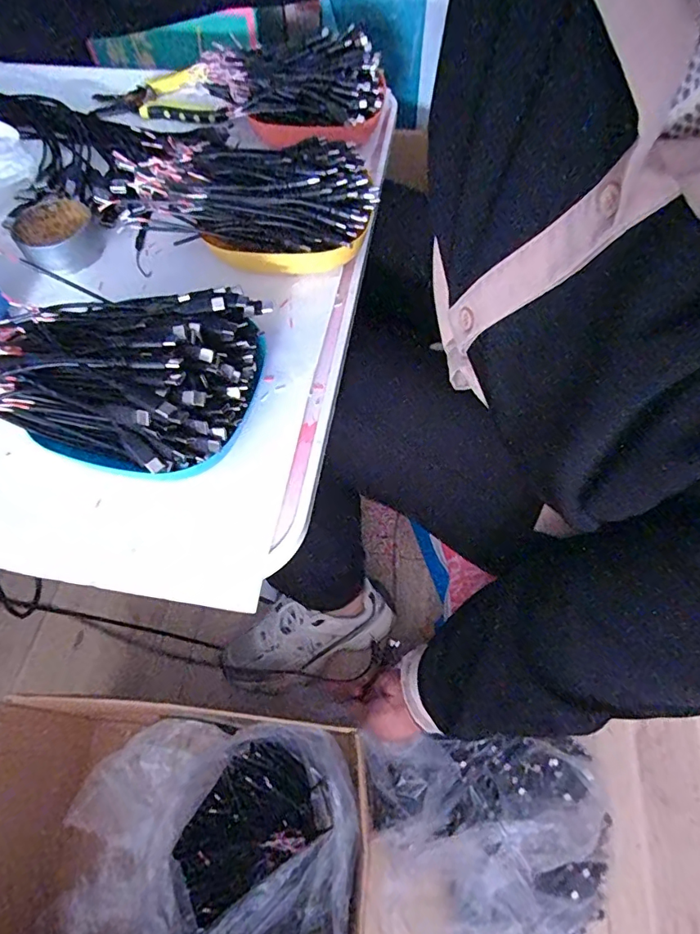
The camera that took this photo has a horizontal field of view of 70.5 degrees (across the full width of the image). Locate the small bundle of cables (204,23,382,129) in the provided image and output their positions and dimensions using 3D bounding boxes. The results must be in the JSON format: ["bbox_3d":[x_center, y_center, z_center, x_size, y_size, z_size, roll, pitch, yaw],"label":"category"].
[{"bbox_3d":[-0.052,-0.372,0.472,0.154,0.051,0.073,8,61,4],"label":"small bundle of cables"}]

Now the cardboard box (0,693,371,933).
[{"bbox_3d":[-0.185,0.423,0.545,0.385,0.224,0.267,-1,60,-1],"label":"cardboard box"}]

